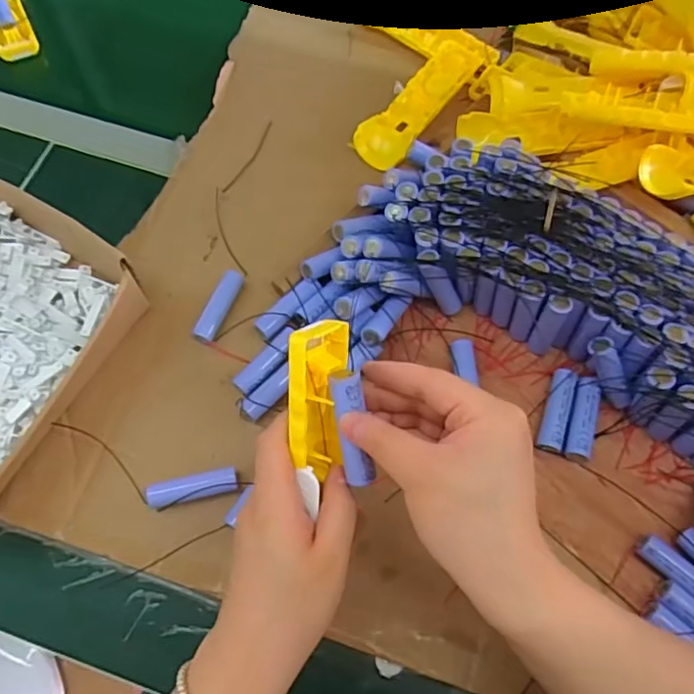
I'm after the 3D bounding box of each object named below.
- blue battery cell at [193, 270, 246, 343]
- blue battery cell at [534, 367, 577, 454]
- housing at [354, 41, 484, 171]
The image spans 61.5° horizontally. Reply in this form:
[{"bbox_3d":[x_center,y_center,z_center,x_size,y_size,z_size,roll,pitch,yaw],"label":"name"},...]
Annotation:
[{"bbox_3d":[-0.107,-0.036,0.493,0.017,0.015,0.068,22,68,8],"label":"blue battery cell"},{"bbox_3d":[0.164,0.049,0.456,0.019,0.018,0.066,18,67,6],"label":"blue battery cell"},{"bbox_3d":[0.075,-0.248,0.585,0.047,0.020,0.179,34,70,12],"label":"housing"}]

